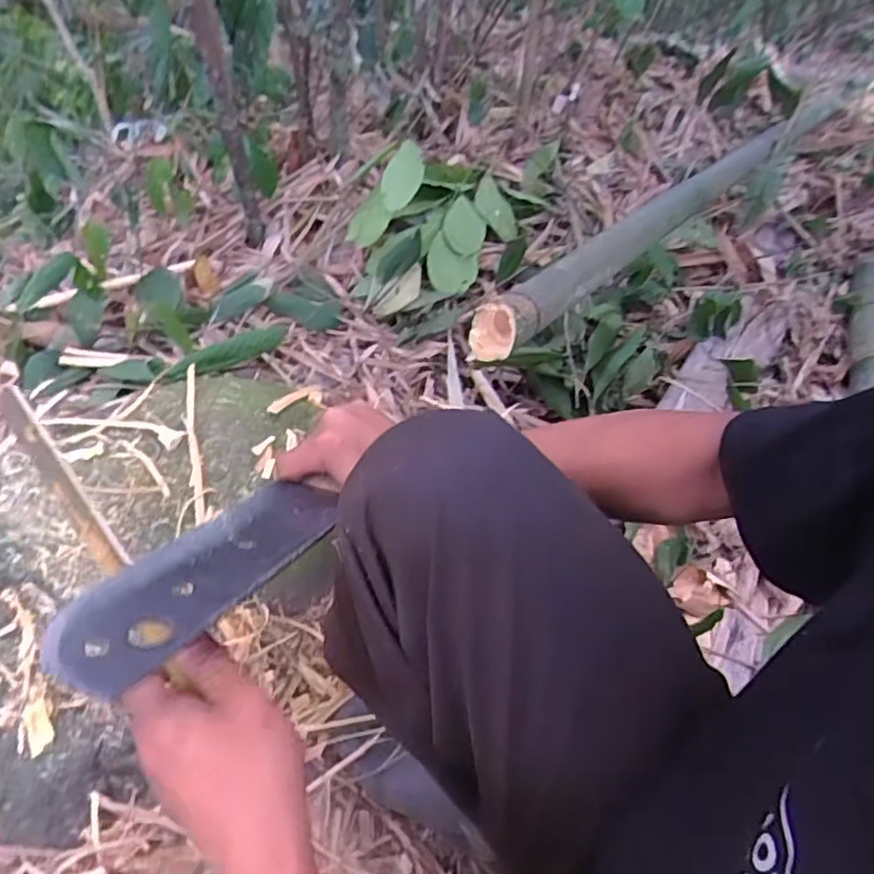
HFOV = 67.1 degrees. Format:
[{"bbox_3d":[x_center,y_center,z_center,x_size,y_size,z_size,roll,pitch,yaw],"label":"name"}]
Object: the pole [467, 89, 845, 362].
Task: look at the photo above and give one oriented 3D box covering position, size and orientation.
[{"bbox_3d":[0.359,-0.341,0.932,0.048,0.045,1.088,33,45,19],"label":"pole"}]

